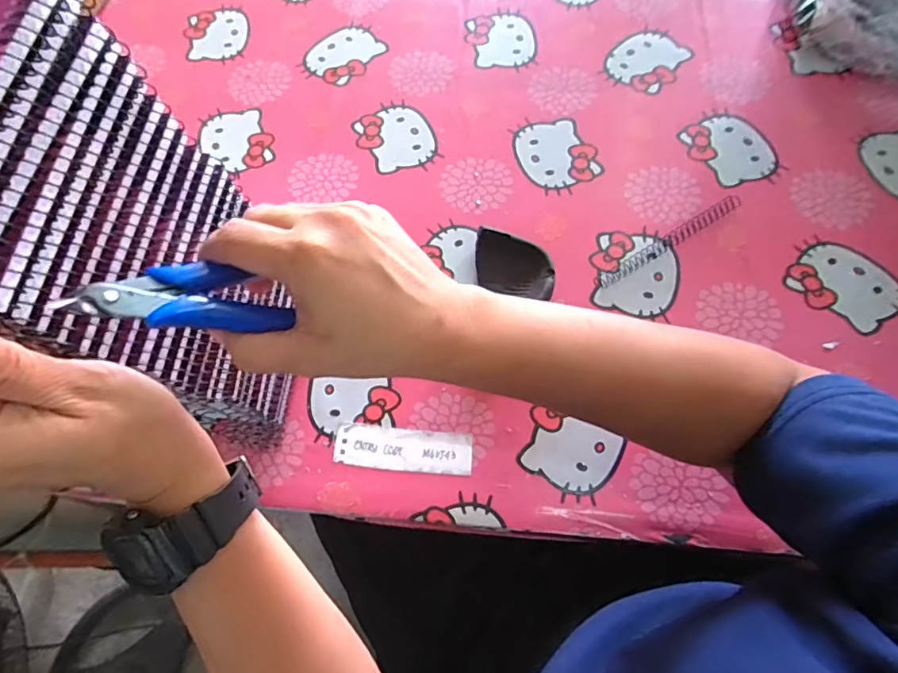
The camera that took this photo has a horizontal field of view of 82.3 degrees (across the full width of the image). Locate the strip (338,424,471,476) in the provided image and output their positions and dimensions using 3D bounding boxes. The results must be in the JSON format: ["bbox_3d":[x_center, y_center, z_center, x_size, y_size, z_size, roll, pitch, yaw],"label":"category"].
[{"bbox_3d":[-0.035,0.088,0.401,0.107,0.004,0.032,5,69,4],"label":"strip"}]

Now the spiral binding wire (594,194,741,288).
[{"bbox_3d":[0.192,-0.084,0.450,0.149,0.013,0.014,-29,70,-10],"label":"spiral binding wire"}]

